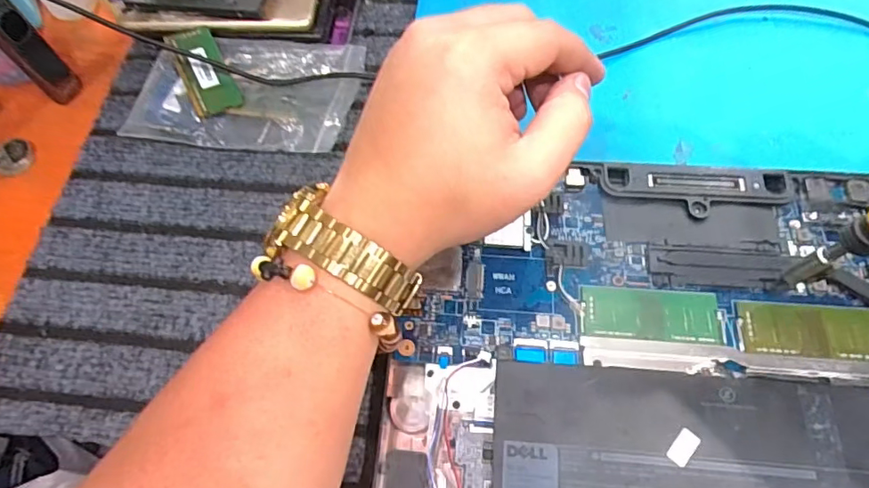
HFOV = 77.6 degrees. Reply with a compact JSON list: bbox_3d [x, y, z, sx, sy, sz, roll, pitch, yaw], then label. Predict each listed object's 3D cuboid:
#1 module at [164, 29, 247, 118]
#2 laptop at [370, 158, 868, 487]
[{"bbox_3d":[-0.156,-0.119,0.366,0.030,0.006,0.073,-24,72,-16],"label":"module"},{"bbox_3d":[0.142,0.061,0.274,0.327,0.016,0.226,4,63,4],"label":"laptop"}]

